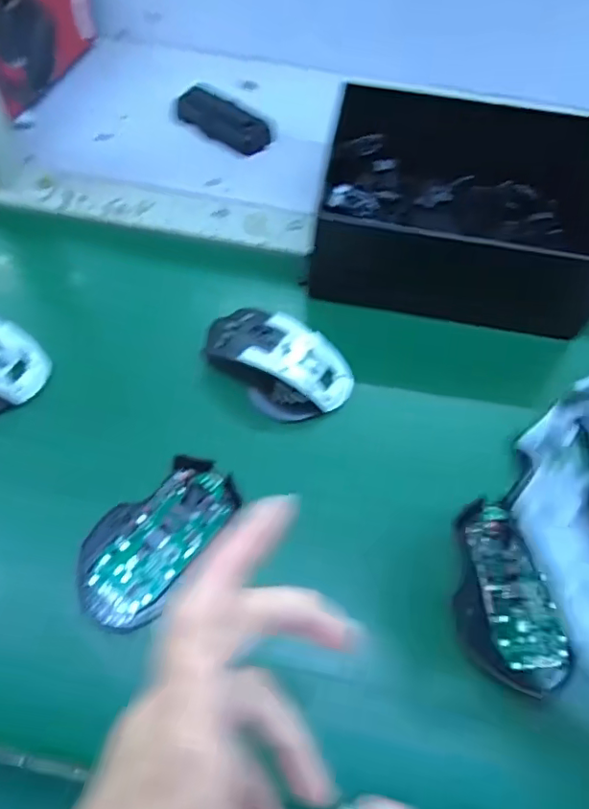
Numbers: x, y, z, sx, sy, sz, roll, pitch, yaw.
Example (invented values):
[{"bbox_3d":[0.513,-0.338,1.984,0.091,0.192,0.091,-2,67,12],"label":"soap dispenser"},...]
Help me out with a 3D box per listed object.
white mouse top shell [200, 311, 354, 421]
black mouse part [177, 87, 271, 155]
[{"bbox_3d":[-0.012,-0.031,0.411,0.107,0.034,0.067,25,65,12],"label":"white mouse top shell"},{"bbox_3d":[-0.071,-0.288,0.557,0.094,0.027,0.034,29,65,13],"label":"black mouse part"}]

